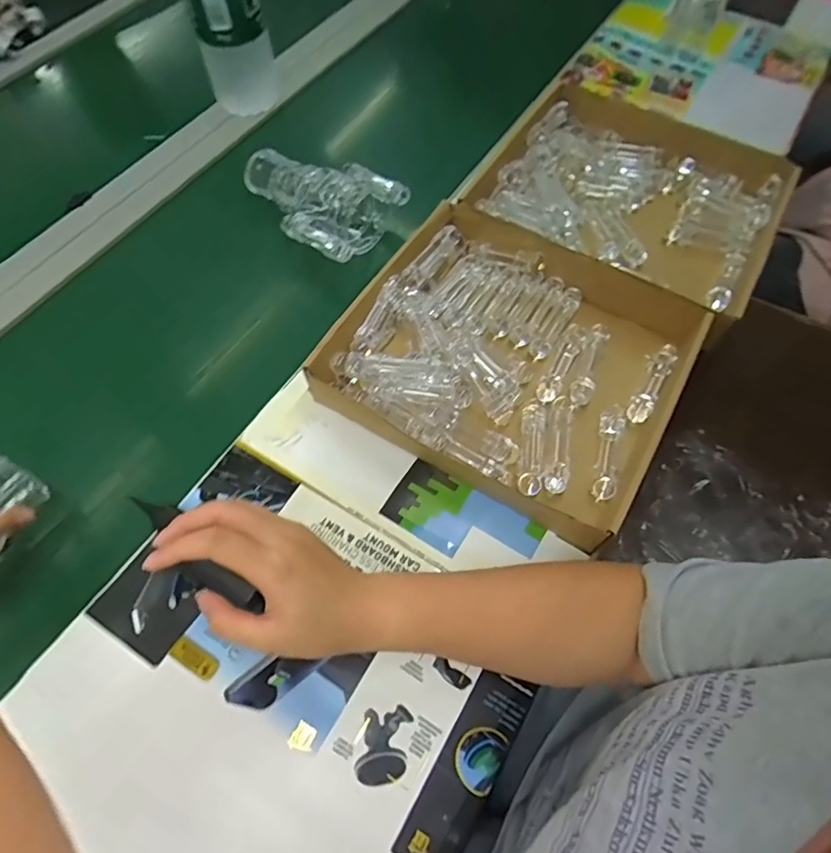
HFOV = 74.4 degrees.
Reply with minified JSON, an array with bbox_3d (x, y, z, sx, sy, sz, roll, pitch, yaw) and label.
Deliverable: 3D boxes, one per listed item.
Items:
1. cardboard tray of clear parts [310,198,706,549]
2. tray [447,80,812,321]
[{"bbox_3d":[0.094,-0.061,0.554,0.312,0.078,0.280,30,65,15],"label":"cardboard tray of clear parts"},{"bbox_3d":[0.257,-0.278,0.649,0.317,0.076,0.290,32,66,16],"label":"tray"}]

